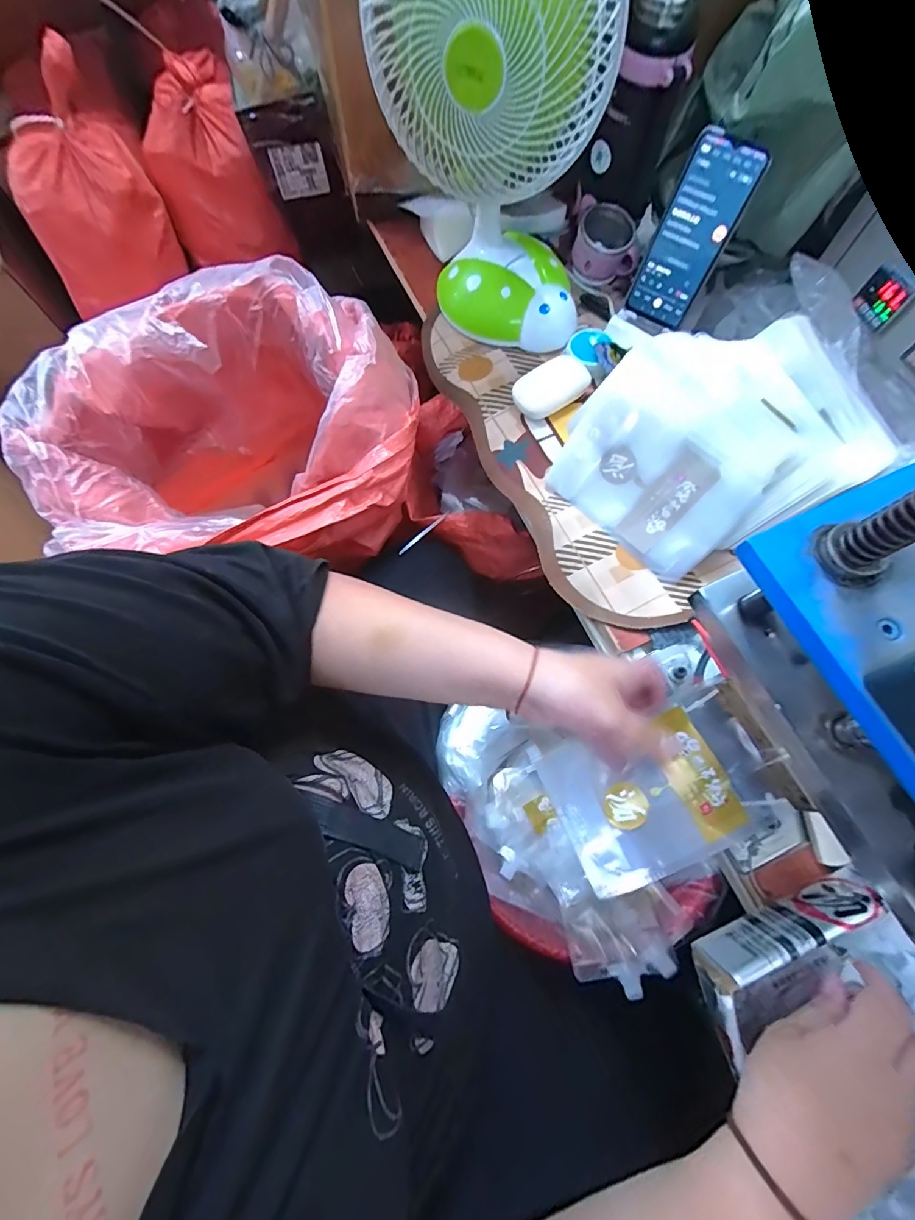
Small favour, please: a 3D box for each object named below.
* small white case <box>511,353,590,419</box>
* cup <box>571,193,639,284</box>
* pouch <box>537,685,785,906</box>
[{"bbox_3d":[0.114,-0.268,0.550,0.093,0.026,0.054,-33,74,-9],"label":"small white case"},{"bbox_3d":[0.194,-0.486,0.606,0.082,0.058,0.083,7,72,4],"label":"cup"},{"bbox_3d":[0.163,0.143,0.373,0.165,0.025,0.110,-23,73,-6],"label":"pouch"}]

